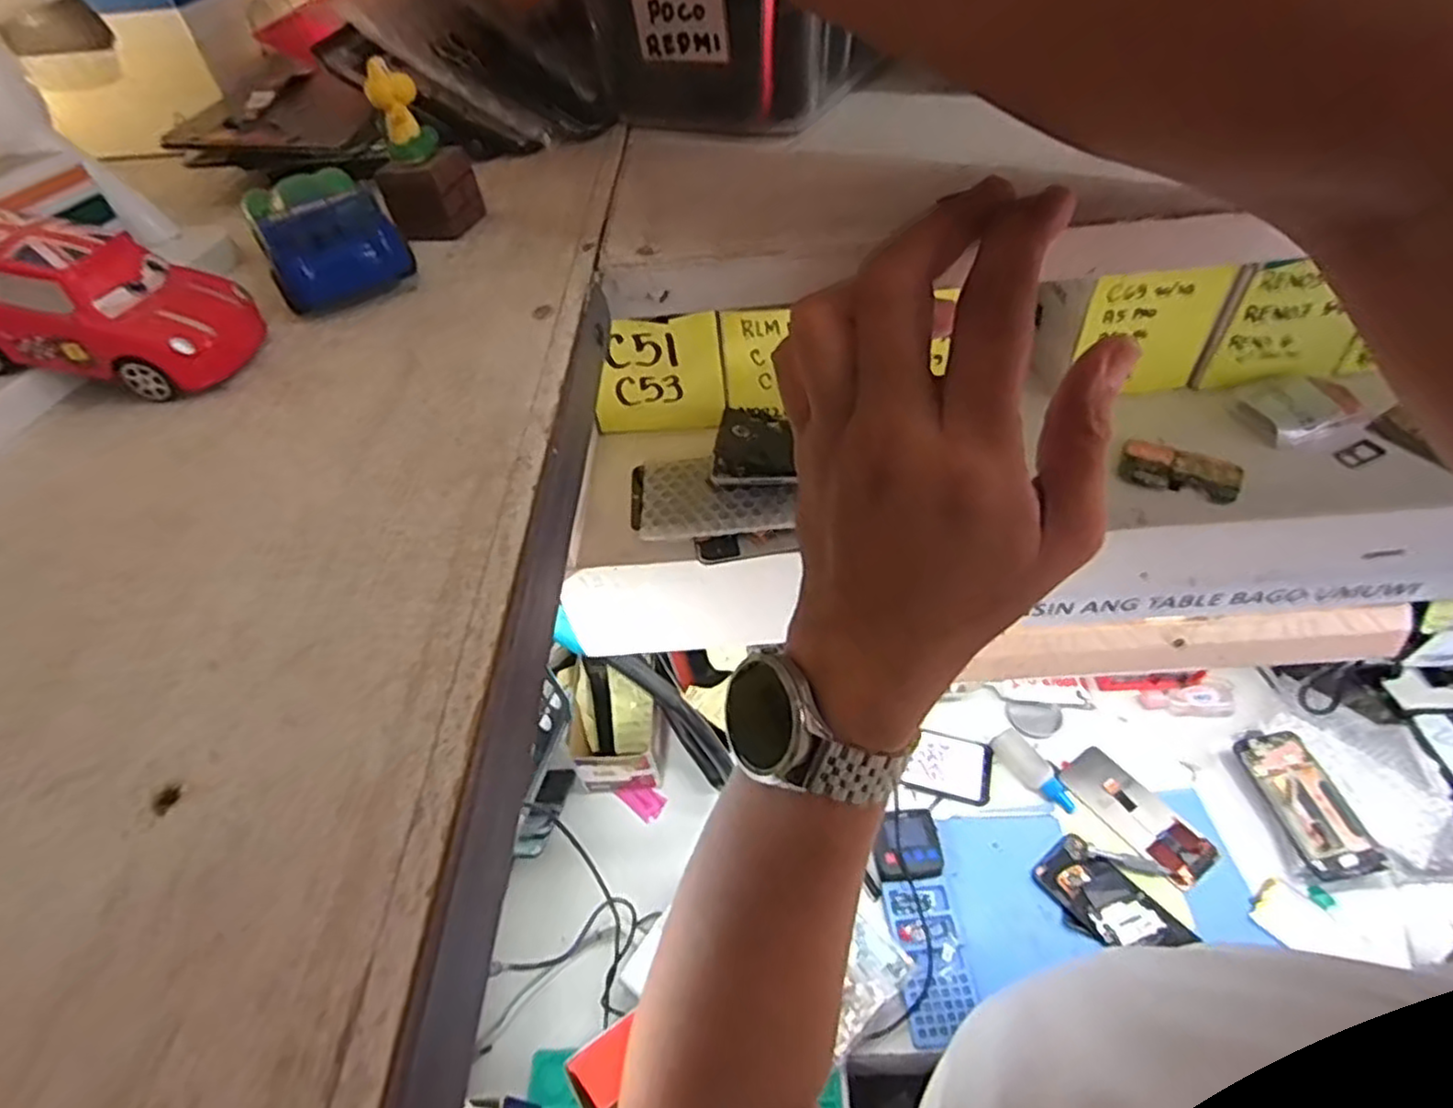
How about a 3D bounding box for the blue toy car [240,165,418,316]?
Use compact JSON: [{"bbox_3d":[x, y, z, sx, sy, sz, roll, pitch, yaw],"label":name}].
[{"bbox_3d":[-0.126,-0.104,0.226,0.038,0.030,0.049,-28,50,-18],"label":"blue toy car"}]

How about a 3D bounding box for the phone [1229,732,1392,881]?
[{"bbox_3d":[0.651,0.277,0.810,0.075,0.011,0.161,-20,58,4],"label":"phone"}]

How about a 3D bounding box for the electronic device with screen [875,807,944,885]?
[{"bbox_3d":[0.203,0.325,0.807,0.071,0.038,0.071,-3,47,4],"label":"electronic device with screen"}]

